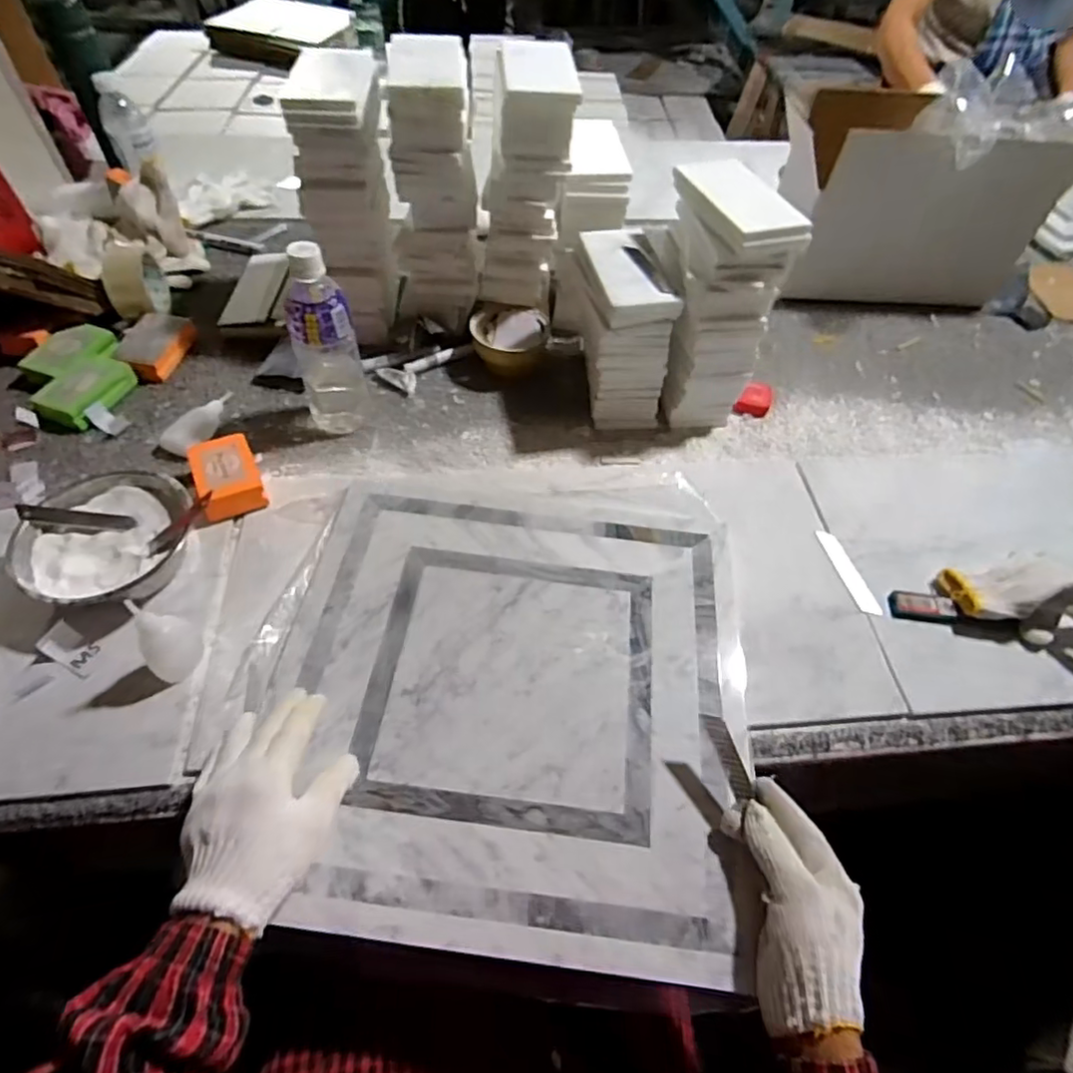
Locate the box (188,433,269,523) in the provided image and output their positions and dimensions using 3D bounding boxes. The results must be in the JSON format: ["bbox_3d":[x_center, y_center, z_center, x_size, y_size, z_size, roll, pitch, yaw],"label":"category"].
[{"bbox_3d":[-0.322,-0.064,0.640,0.062,0.033,0.095,-20,59,-17],"label":"box"}]

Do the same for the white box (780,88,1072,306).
[{"bbox_3d":[0.525,-0.488,0.894,0.369,0.217,0.176,3,55,-2],"label":"white box"}]

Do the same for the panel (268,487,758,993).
[{"bbox_3d":[-0.019,0.124,0.523,0.389,0.012,0.383,7,55,1],"label":"panel"}]

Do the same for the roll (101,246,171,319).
[{"bbox_3d":[-0.519,-0.330,0.792,0.051,0.089,0.086,-12,57,-12],"label":"roll"}]

